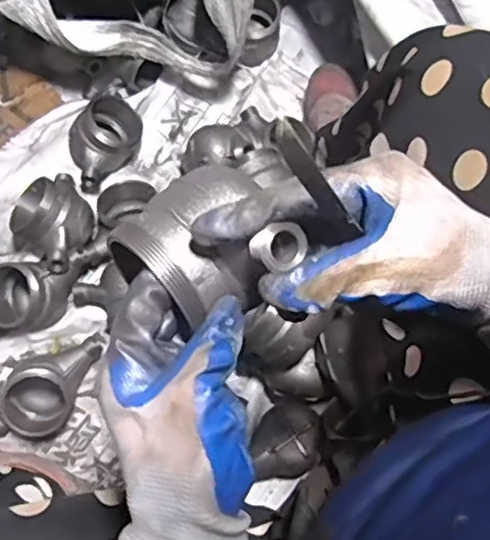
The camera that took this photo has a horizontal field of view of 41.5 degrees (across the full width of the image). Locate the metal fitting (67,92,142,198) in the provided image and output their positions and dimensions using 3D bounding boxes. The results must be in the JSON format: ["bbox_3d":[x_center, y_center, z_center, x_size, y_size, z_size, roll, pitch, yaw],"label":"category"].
[{"bbox_3d":[-0.194,-0.175,0.870,0.117,0.074,0.090,-42,78,-10],"label":"metal fitting"}]

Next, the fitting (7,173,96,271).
[{"bbox_3d":[-0.237,-0.062,0.820,0.105,0.086,0.124,-44,79,-11],"label":"fitting"}]

